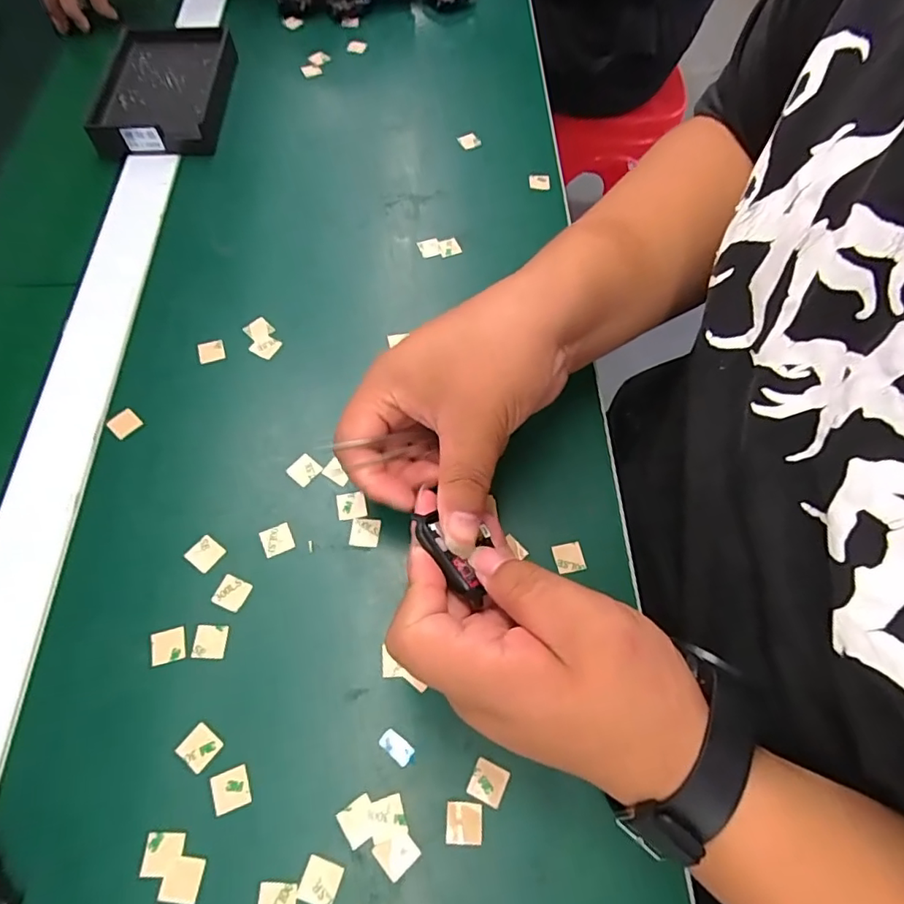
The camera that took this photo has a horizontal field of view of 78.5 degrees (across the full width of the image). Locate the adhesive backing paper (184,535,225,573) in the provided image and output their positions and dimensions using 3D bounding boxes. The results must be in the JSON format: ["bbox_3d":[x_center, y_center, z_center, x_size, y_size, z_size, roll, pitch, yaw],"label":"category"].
[{"bbox_3d":[-0.130,0.053,0.292,0.017,0.004,0.016,34,68,12],"label":"adhesive backing paper"}]

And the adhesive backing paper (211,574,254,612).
[{"bbox_3d":[-0.113,0.072,0.283,0.016,0.004,0.015,22,65,9],"label":"adhesive backing paper"}]

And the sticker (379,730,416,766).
[{"bbox_3d":[-0.025,0.136,0.253,0.018,0.004,0.009,34,64,14],"label":"sticker"}]

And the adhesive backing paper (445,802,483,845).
[{"bbox_3d":[0.005,0.161,0.241,0.016,0.004,0.015,2,60,2],"label":"adhesive backing paper"}]

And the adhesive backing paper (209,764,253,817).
[{"bbox_3d":[-0.097,0.149,0.244,0.016,0.004,0.016,-18,65,-12],"label":"adhesive backing paper"}]

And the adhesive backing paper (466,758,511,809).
[{"bbox_3d":[0.016,0.148,0.248,0.015,0.004,0.015,20,64,15],"label":"adhesive backing paper"}]

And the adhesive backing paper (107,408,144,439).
[{"bbox_3d":[-0.193,-0.017,0.326,0.016,0.004,0.016,42,75,13],"label":"adhesive backing paper"}]

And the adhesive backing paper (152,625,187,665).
[{"bbox_3d":[-0.139,0.095,0.271,0.016,0.004,0.016,-14,65,-8],"label":"adhesive backing paper"}]

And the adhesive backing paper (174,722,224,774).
[{"bbox_3d":[-0.115,0.134,0.251,0.016,0.004,0.016,32,64,13],"label":"adhesive backing paper"}]

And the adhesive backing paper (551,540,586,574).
[{"bbox_3d":[0.063,0.056,0.296,0.015,0.004,0.016,-10,59,-1],"label":"adhesive backing paper"}]

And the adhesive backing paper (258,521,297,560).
[{"bbox_3d":[-0.094,0.047,0.297,0.016,0.004,0.016,-22,66,-14],"label":"adhesive backing paper"}]

